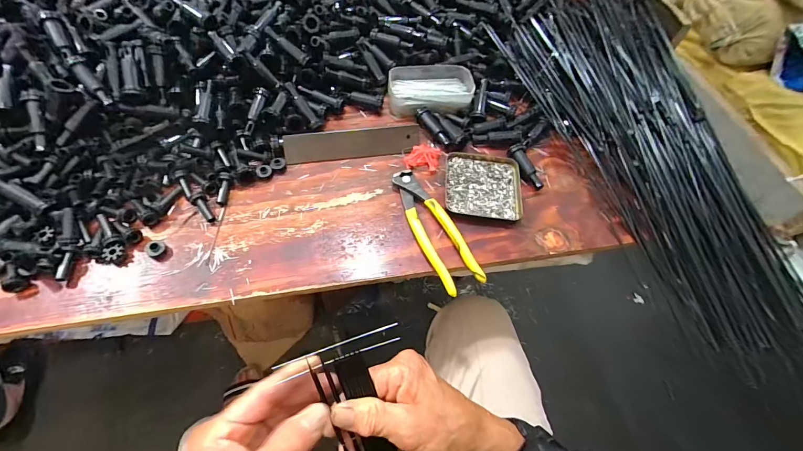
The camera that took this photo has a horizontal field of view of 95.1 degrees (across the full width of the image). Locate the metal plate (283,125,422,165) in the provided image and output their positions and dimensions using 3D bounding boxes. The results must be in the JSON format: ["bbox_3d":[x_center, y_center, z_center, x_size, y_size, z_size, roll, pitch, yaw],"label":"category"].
[{"bbox_3d":[-0.062,-0.107,0.478,0.173,0.006,0.038,-7,94,-7],"label":"metal plate"}]

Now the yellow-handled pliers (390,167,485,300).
[{"bbox_3d":[0.037,0.002,0.434,0.046,0.014,0.165,-21,65,-14],"label":"yellow-handled pliers"}]

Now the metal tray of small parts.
[{"bbox_3d":[0.105,-0.054,0.474,0.098,0.009,0.094,7,62,1],"label":"metal tray of small parts"}]

